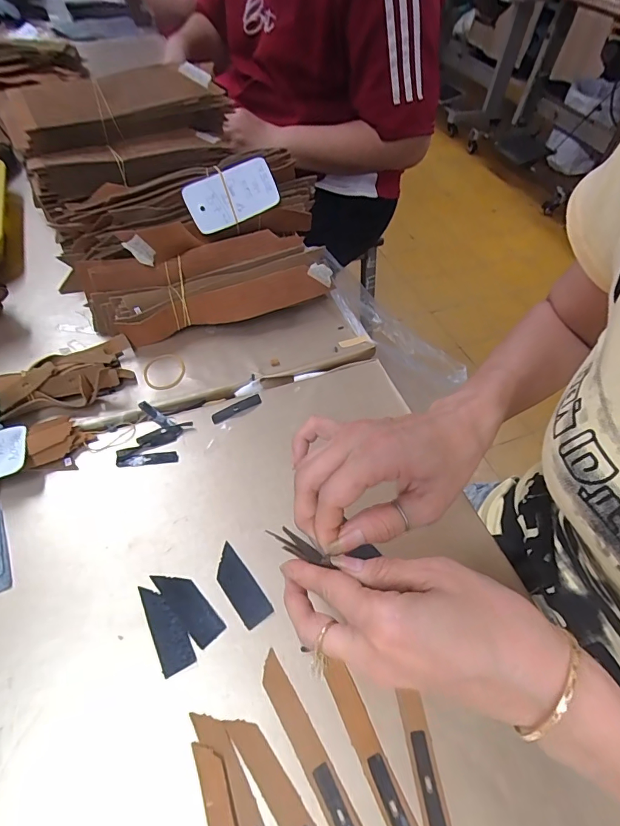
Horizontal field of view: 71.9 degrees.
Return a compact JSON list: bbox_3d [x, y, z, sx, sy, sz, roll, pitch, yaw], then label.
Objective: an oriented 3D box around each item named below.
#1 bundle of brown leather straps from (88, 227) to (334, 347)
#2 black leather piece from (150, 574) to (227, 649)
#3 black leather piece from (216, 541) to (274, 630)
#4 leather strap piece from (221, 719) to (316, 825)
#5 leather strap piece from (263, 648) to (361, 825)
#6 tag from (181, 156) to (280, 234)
[{"bbox_3d":[-0.110,-0.144,0.491,0.260,0.067,0.087,-14,56,-14],"label":"bundle of brown leather straps"},{"bbox_3d":[-0.091,0.142,0.319,0.022,0.004,0.063,-35,63,-26],"label":"black leather piece"},{"bbox_3d":[-0.055,0.133,0.331,0.023,0.004,0.063,-32,61,-24],"label":"black leather piece"},{"bbox_3d":[-0.010,0.240,0.253,0.018,0.004,0.124,-32,62,-25],"label":"leather strap piece"},{"bbox_3d":[0.001,0.218,0.271,0.016,0.004,0.124,-24,59,-21],"label":"leather strap piece"},{"bbox_3d":[-0.089,-0.248,0.487,0.099,0.055,0.012,-26,19,-6],"label":"tag"}]

